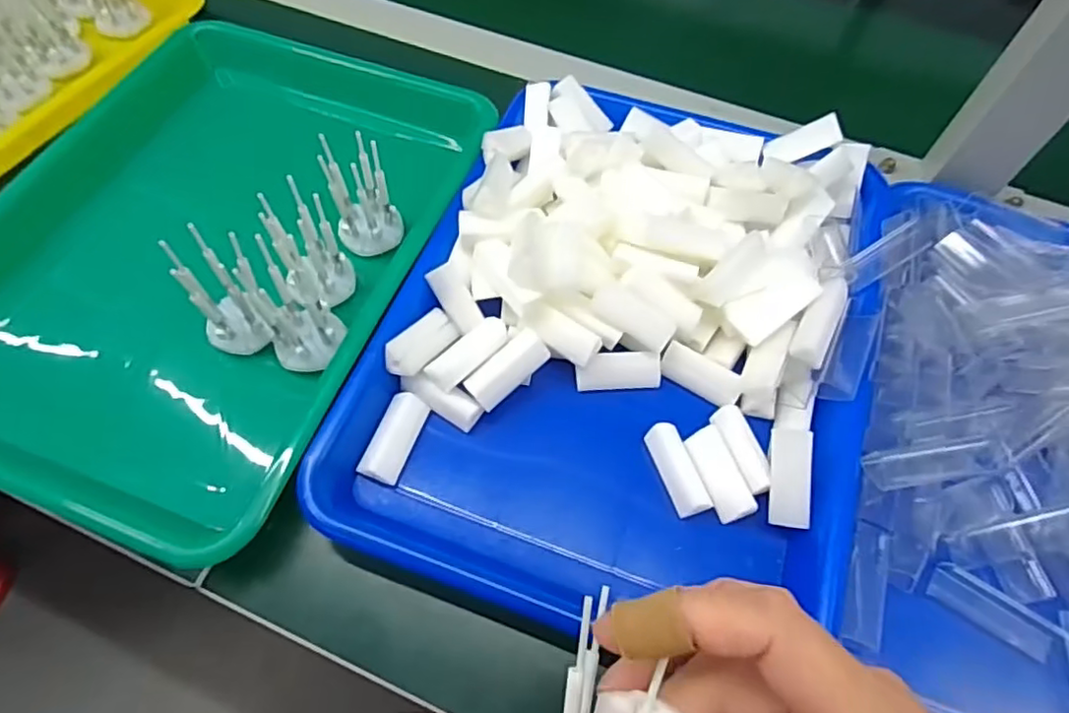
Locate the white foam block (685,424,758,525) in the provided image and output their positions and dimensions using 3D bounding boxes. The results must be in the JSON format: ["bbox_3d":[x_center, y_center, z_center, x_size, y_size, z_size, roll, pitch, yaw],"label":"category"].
[{"bbox_3d":[0.094,0.059,0.315,0.019,0.007,0.047,-25,60,8],"label":"white foam block"}]

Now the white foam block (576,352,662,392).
[{"bbox_3d":[0.046,0.008,0.340,0.045,0.015,0.016,2,61,-2],"label":"white foam block"}]

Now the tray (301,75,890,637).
[{"bbox_3d":[0.051,-0.019,0.346,0.239,0.059,0.318,19,62,8],"label":"tray"}]

